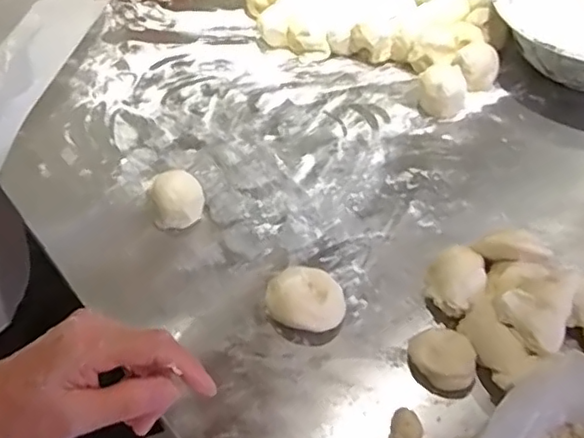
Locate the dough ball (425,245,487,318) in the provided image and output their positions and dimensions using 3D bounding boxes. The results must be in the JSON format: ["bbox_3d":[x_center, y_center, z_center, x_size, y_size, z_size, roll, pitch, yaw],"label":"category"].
[{"bbox_3d":[0.147,0.057,0.551,0.047,0.035,0.069,10,50,14],"label":"dough ball"}]

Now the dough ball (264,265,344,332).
[{"bbox_3d":[0.012,0.076,0.549,0.069,0.032,0.061,4,49,9],"label":"dough ball"}]

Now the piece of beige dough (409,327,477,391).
[{"bbox_3d":[0.127,0.117,0.509,0.046,0.019,0.054,-36,55,-24],"label":"piece of beige dough"}]

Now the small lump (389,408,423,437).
[{"bbox_3d":[0.089,0.166,0.473,0.024,0.025,0.029,2,49,7],"label":"small lump"}]

